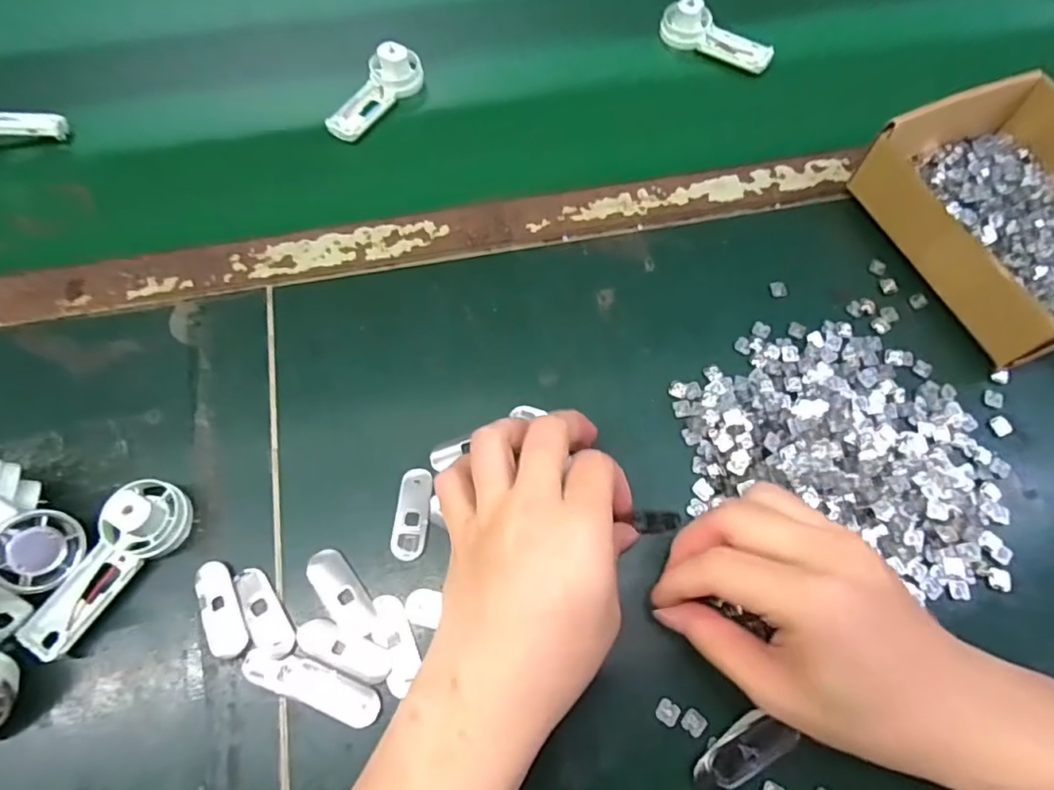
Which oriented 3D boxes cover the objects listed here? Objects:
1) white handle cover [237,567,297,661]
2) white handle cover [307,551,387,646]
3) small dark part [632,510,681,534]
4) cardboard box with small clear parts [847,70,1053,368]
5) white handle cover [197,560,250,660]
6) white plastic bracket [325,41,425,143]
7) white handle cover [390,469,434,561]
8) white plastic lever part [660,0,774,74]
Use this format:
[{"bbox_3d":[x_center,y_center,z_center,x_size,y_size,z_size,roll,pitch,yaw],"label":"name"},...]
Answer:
[{"bbox_3d":[-0.138,0.113,0.304,0.019,0.004,0.049,-33,71,-14],"label":"white handle cover"},{"bbox_3d":[-0.095,0.106,0.308,0.020,0.004,0.057,-36,72,-15],"label":"white handle cover"},{"bbox_3d":[0.072,0.070,0.326,0.027,0.006,0.011,3,66,-13],"label":"small dark part"},{"bbox_3d":[0.319,-0.116,0.381,0.147,0.055,0.172,-23,69,-10],"label":"cardboard box with small clear parts"},{"bbox_3d":[-0.160,0.111,0.306,0.020,0.004,0.050,-23,69,-10],"label":"white handle cover"},{"bbox_3d":[-0.119,-0.235,0.451,0.031,0.029,0.093,34,71,13],"label":"white plastic bracket"},{"bbox_3d":[-0.064,0.066,0.327,0.019,0.004,0.050,4,67,1],"label":"white handle cover"},{"bbox_3d":[0.156,-0.293,0.483,0.093,0.038,0.029,30,70,12],"label":"white plastic lever part"}]

